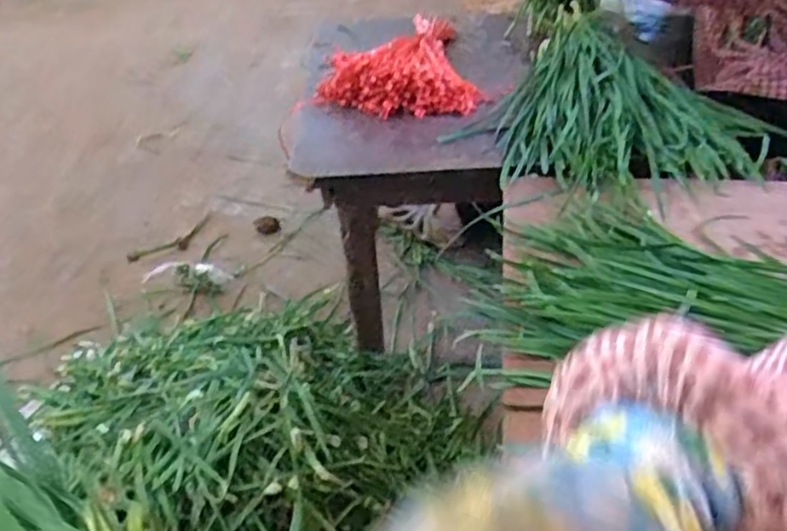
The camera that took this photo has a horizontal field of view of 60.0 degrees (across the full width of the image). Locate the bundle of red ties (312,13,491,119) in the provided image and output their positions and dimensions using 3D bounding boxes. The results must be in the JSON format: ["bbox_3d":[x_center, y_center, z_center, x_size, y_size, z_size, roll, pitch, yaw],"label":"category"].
[{"bbox_3d":[0.040,-0.320,1.041,0.236,0.063,0.308,11,40,16],"label":"bundle of red ties"}]

